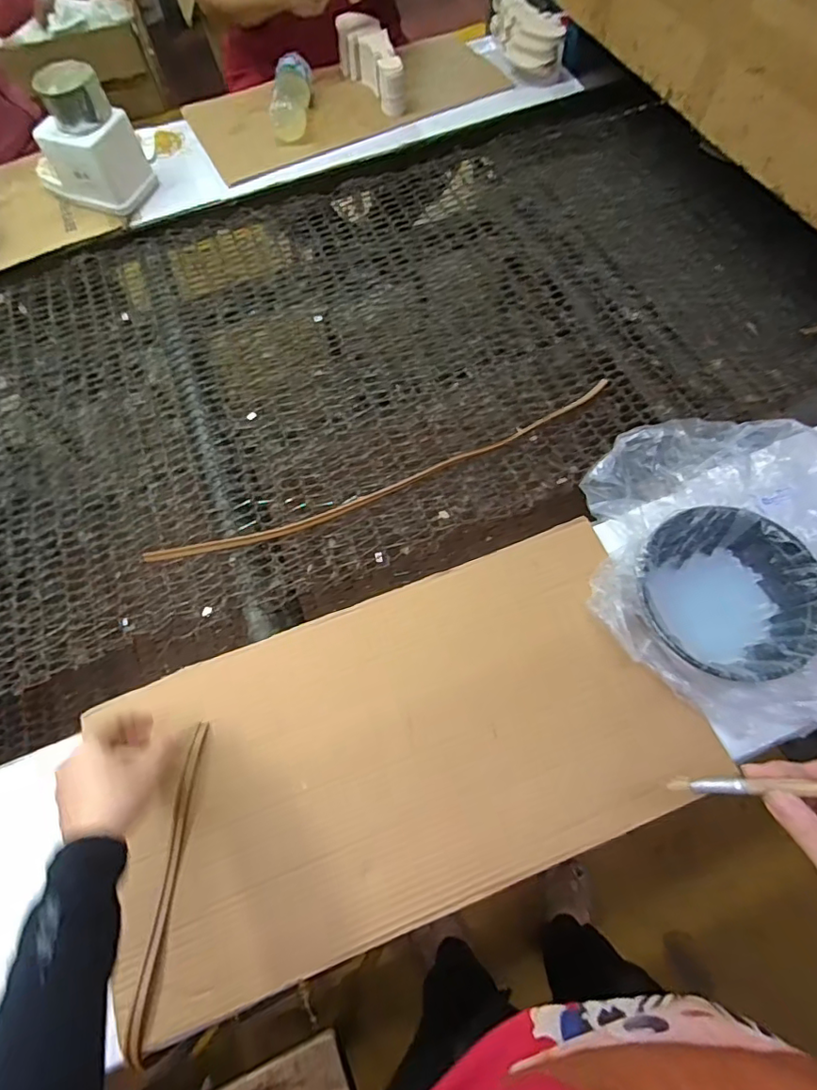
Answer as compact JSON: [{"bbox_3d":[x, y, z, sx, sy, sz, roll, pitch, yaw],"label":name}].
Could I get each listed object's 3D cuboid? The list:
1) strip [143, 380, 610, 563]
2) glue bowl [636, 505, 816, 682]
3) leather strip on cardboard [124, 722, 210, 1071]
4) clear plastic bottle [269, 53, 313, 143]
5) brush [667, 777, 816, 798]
[{"bbox_3d":[-0.019,-0.084,0.674,0.621,0.010,0.046,-22,68,-6],"label":"strip"},{"bbox_3d":[0.308,0.050,0.529,0.151,0.066,0.161,0,63,0],"label":"glue bowl"},{"bbox_3d":[-0.212,0.292,0.472,0.016,0.010,0.256,3,63,2],"label":"leather strip on cardboard"},{"bbox_3d":[-0.206,-0.789,0.947,0.063,0.057,0.163,0,63,1],"label":"clear plastic bottle"},{"bbox_3d":[0.246,0.158,0.350,0.006,0.154,0.010,18,61,-35],"label":"brush"}]

